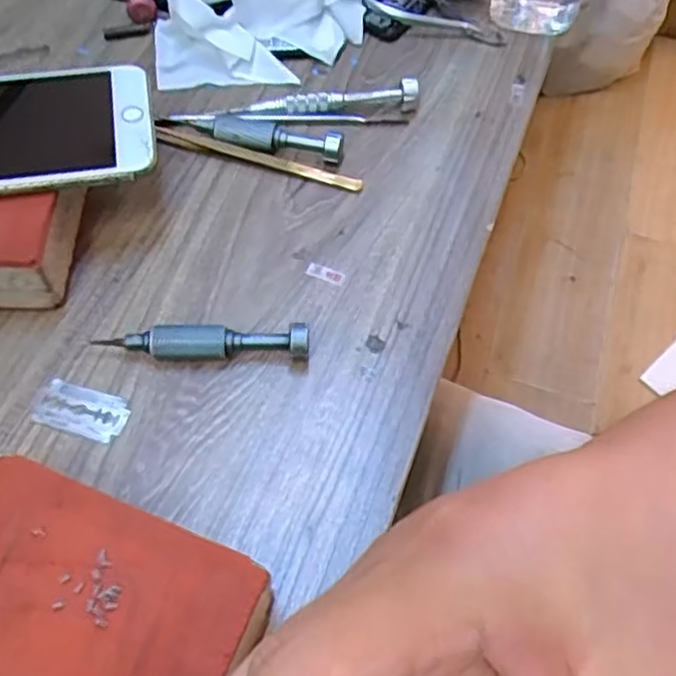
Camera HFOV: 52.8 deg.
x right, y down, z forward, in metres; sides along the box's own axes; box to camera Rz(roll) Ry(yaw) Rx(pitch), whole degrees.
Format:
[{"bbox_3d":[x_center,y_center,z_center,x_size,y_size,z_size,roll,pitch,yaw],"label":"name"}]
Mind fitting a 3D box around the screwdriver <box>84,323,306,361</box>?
[{"bbox_3d":[-0.063,0.003,0.316,0.096,0.017,0.015,1,59,-4],"label":"screwdriver"}]

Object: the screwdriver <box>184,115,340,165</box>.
[{"bbox_3d":[-0.042,-0.117,0.388,0.090,0.018,0.018,12,59,3],"label":"screwdriver"}]

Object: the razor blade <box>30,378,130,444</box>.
[{"bbox_3d":[-0.114,0.032,0.305,0.041,0.004,0.022,15,59,5],"label":"razor blade"}]

